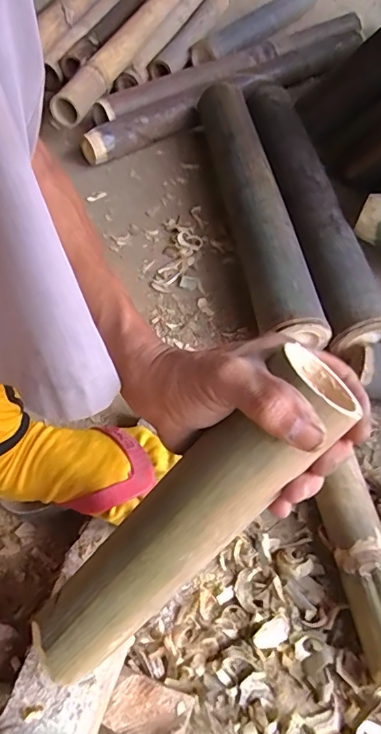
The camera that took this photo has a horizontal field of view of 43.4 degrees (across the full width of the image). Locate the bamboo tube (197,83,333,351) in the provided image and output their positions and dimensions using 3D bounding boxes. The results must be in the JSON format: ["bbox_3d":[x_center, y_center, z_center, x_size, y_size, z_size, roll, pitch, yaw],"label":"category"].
[{"bbox_3d":[0.088,-0.237,0.676,0.074,0.063,0.519,-6,57,-6],"label":"bamboo tube"}]

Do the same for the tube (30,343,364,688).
[{"bbox_3d":[-0.009,0.095,0.276,0.246,0.045,0.049,-49,65,18],"label":"tube"}]

